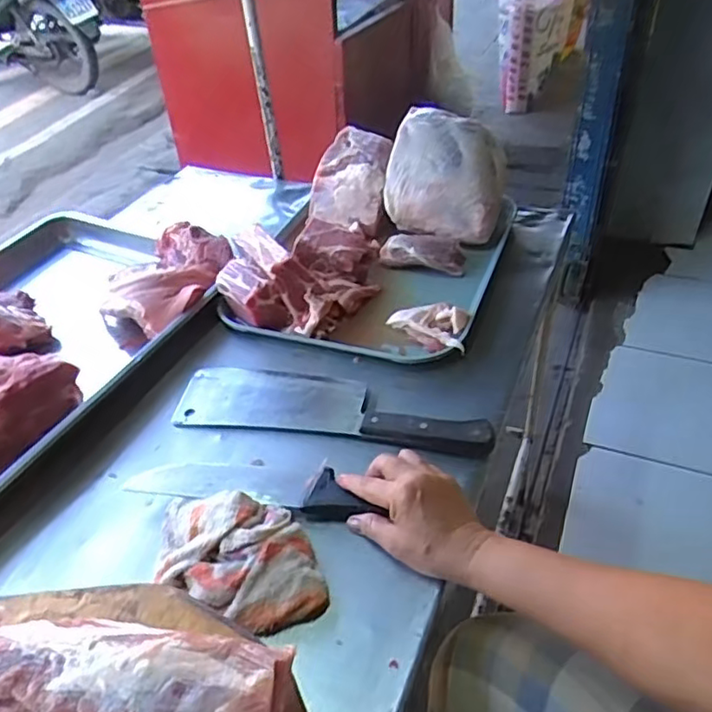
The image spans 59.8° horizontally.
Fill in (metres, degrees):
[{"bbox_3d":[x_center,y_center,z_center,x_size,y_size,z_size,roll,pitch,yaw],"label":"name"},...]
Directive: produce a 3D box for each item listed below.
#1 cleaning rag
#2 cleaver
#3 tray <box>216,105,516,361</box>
[{"bbox_3d":[-0.106,0.171,0.551,0.177,0.032,0.108,16,45,22],"label":"cleaning rag"},{"bbox_3d":[-0.030,0.052,0.697,0.354,0.028,0.086,6,42,12],"label":"cleaver"},{"bbox_3d":[0.028,-0.183,0.863,0.320,0.153,0.390,12,43,18],"label":"tray"}]

